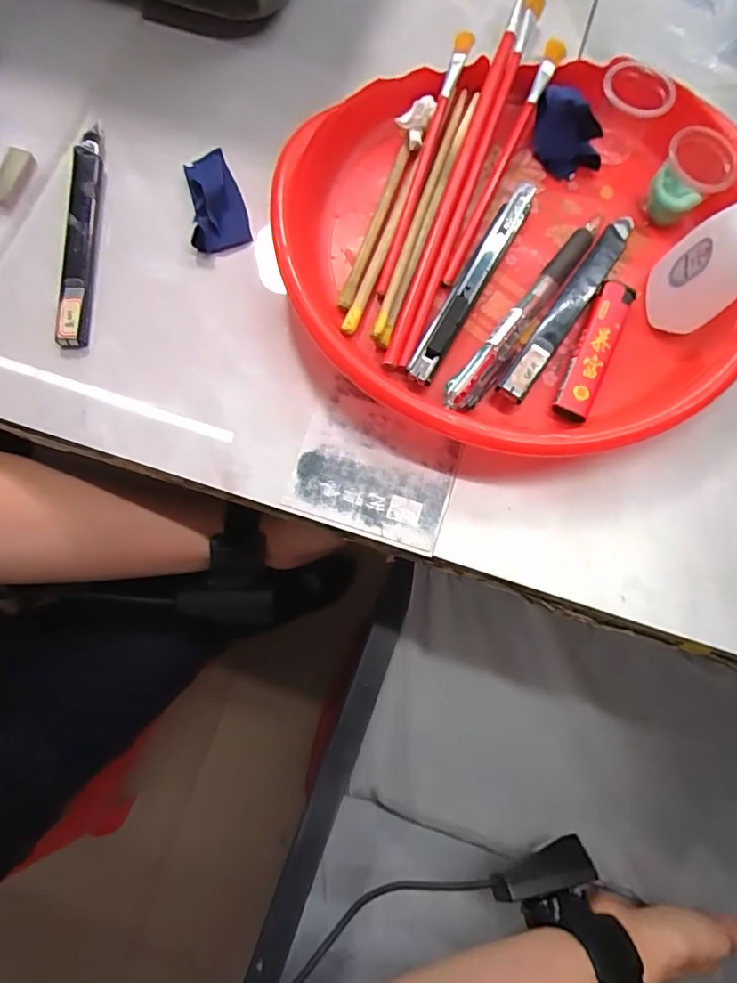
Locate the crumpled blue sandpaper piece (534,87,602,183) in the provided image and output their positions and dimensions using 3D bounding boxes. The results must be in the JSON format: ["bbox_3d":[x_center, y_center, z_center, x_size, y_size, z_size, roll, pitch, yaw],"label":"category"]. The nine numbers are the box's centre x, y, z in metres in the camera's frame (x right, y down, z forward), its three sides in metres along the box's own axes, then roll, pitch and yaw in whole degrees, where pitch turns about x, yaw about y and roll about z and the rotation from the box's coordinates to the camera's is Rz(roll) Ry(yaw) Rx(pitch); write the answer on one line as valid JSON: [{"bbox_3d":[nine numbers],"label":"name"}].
[{"bbox_3d":[0.109,-0.204,0.287,0.028,0.023,0.048,-36,81,-7],"label":"crumpled blue sandpaper piece"}]

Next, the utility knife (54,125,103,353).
[{"bbox_3d":[-0.159,-0.145,0.284,0.018,0.012,0.137,-1,78,-1],"label":"utility knife"}]

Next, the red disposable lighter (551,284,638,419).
[{"bbox_3d":[0.118,-0.074,0.268,0.019,0.008,0.079,24,79,5],"label":"red disposable lighter"}]

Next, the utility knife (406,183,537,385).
[{"bbox_3d":[0.057,-0.115,0.276,0.015,0.008,0.135,29,80,5],"label":"utility knife"}]

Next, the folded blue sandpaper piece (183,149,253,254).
[{"bbox_3d":[-0.088,-0.168,0.291,0.031,0.014,0.063,-14,79,-3],"label":"folded blue sandpaper piece"}]

